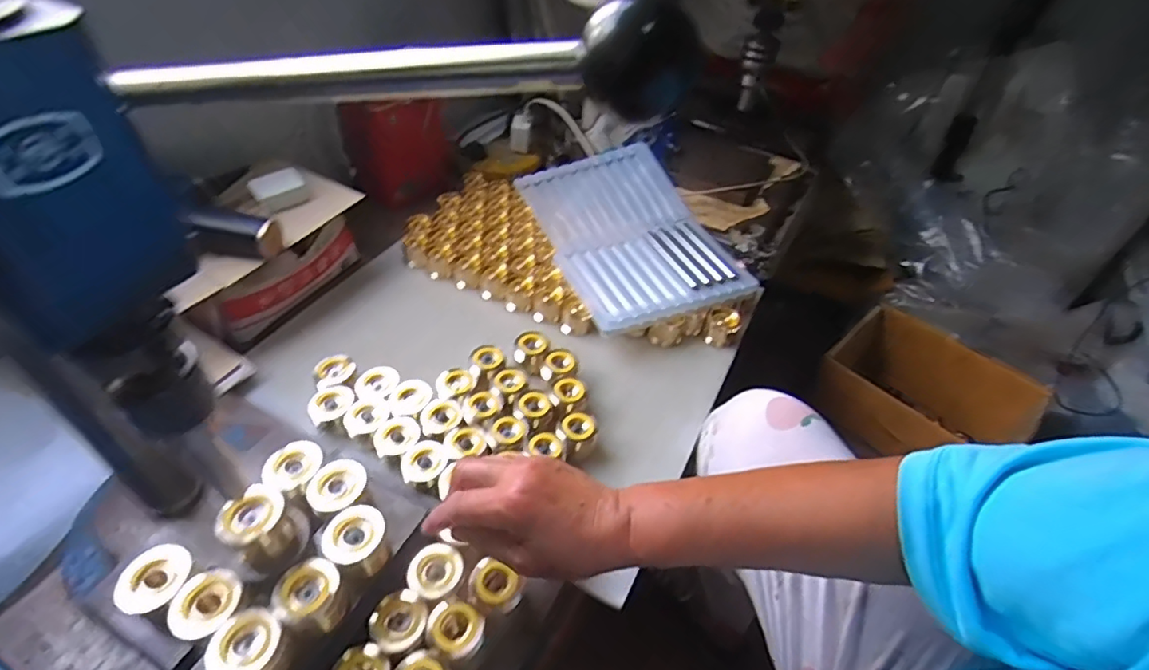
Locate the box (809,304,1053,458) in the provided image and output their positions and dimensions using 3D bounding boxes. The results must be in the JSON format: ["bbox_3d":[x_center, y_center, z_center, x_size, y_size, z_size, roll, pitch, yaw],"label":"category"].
[{"bbox_3d":[0.629,0.112,1.035,0.224,0.161,0.315,-28,53,-28],"label":"box"}]

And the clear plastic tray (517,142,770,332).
[{"bbox_3d":[0.078,-0.146,0.781,0.224,0.028,0.322,-17,53,-16],"label":"clear plastic tray"}]

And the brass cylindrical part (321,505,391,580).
[{"bbox_3d":[-0.159,0.156,0.415,0.040,0.042,0.041,2,45,-2],"label":"brass cylindrical part"}]

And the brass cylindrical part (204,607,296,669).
[{"bbox_3d":[-0.207,0.201,0.358,0.043,0.045,0.040,27,49,22],"label":"brass cylindrical part"}]

